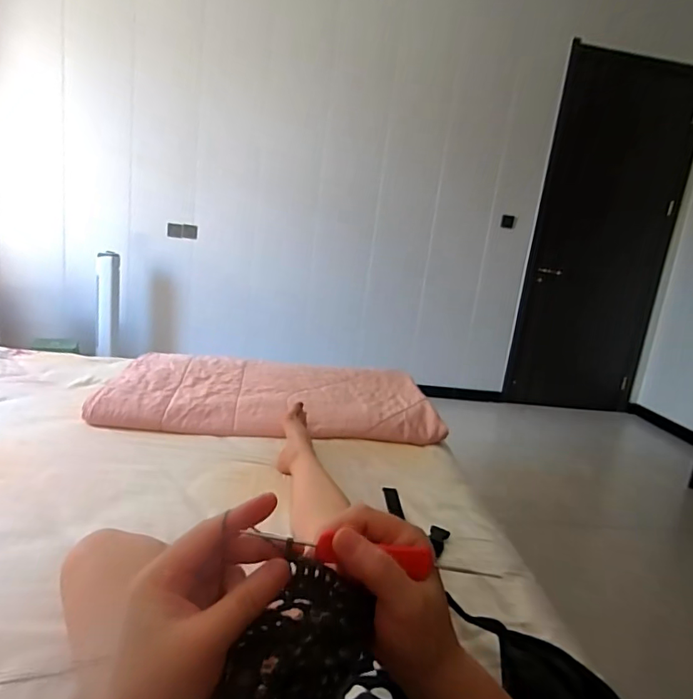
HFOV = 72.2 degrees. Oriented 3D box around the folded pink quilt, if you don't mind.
[{"bbox_3d":[-0.201,0.135,1.421,0.889,0.074,0.457,5,14,-7],"label":"folded pink quilt"}]

